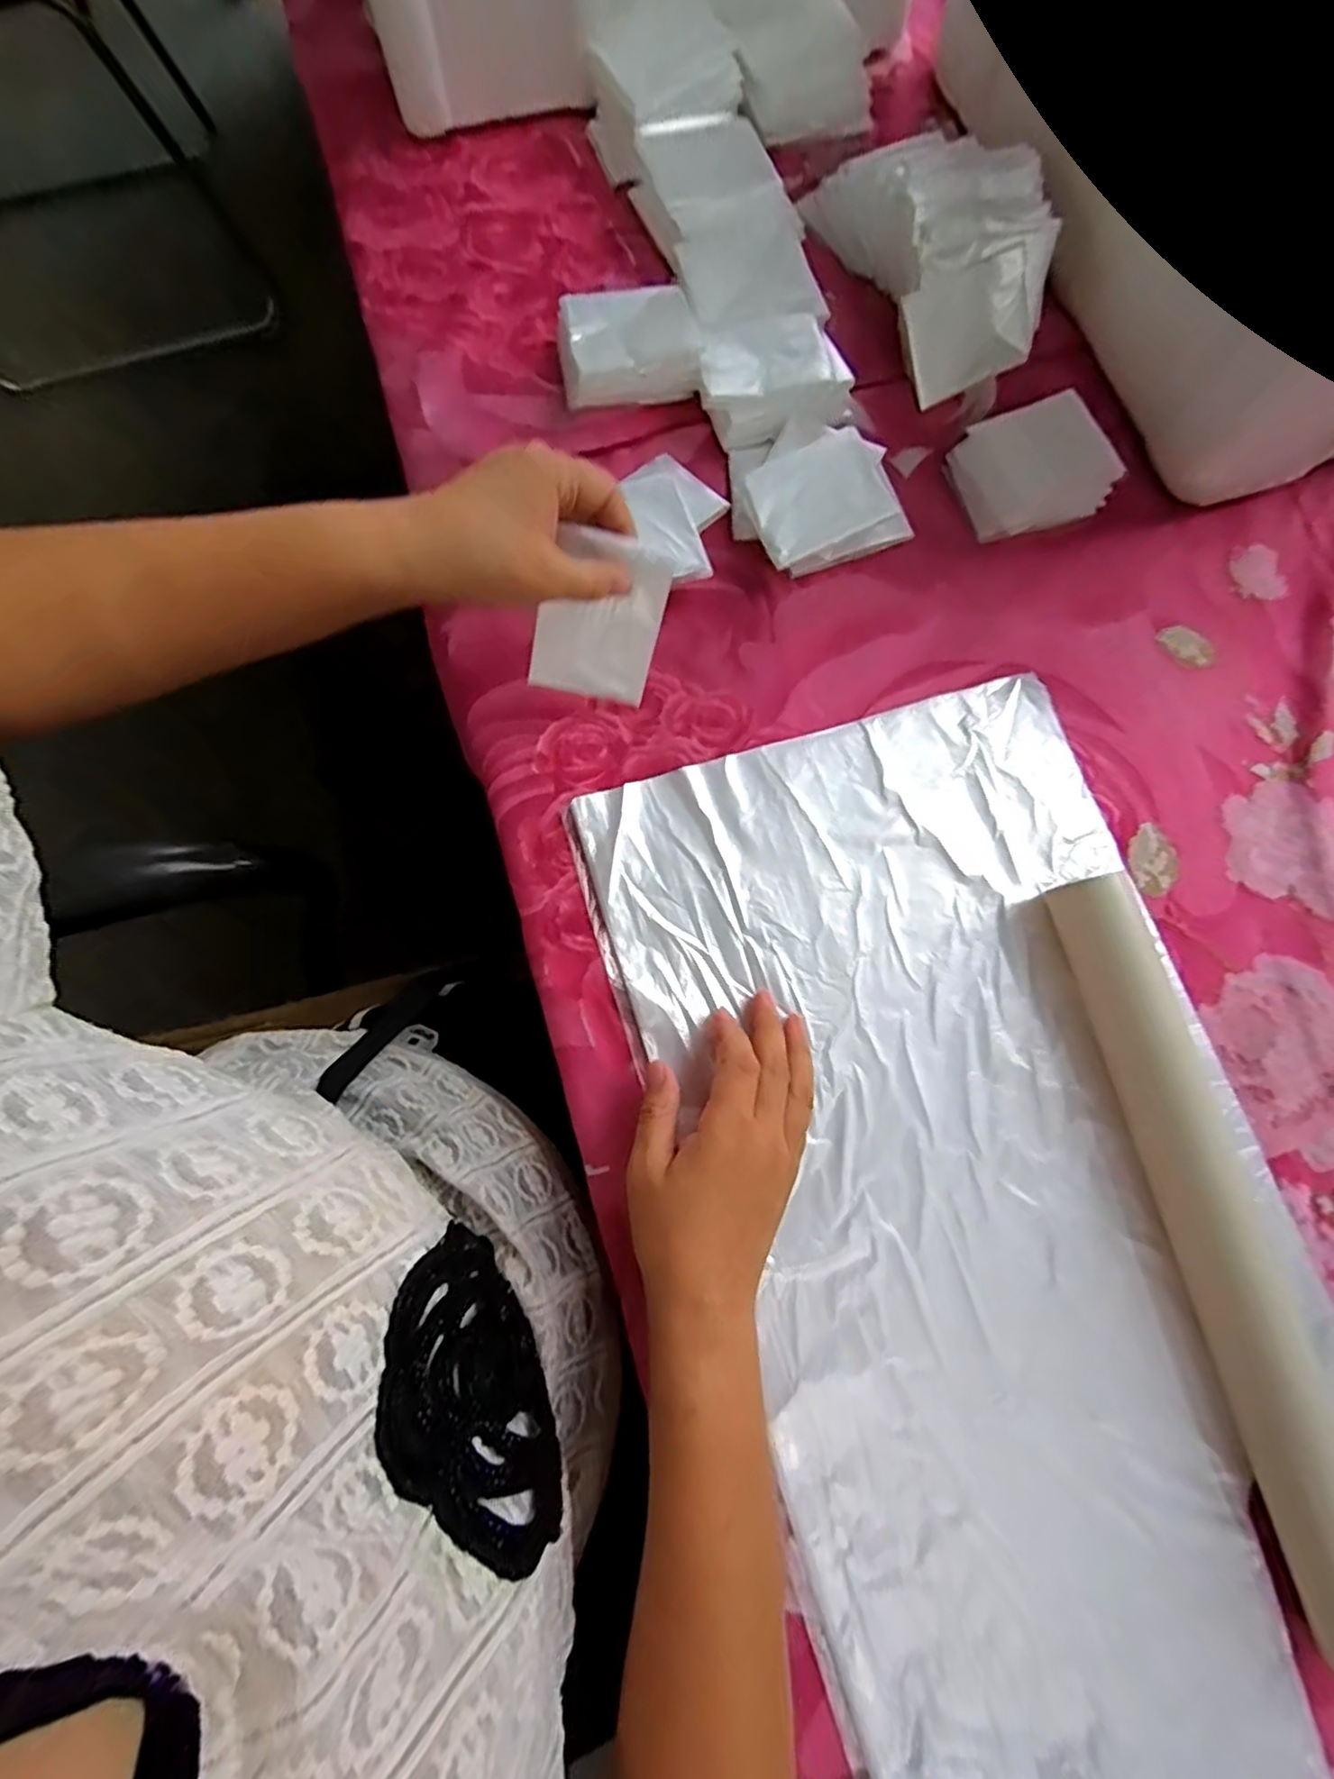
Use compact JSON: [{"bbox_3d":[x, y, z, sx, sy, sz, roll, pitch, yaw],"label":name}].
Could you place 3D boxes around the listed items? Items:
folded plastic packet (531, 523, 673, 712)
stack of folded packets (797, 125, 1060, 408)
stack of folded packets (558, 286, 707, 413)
[{"bbox_3d":[-0.036,-0.140,0.350,0.063,0.090,0.010,8,38,-15],"label":"folded plastic packet"},{"bbox_3d":[0.182,-0.432,0.438,0.111,0.052,0.186,-21,79,-3],"label":"stack of folded packets"},{"bbox_3d":[-0.025,-0.354,0.433,0.089,0.034,0.068,-6,79,-1],"label":"stack of folded packets"}]

